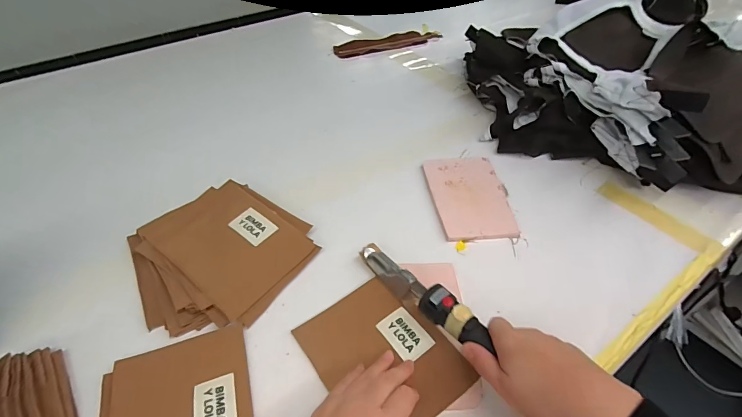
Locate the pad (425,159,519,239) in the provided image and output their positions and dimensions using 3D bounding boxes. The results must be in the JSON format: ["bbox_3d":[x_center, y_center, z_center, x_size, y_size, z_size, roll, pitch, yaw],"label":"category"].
[{"bbox_3d":[0.154,-0.024,0.605,0.115,0.007,0.184,-4,46,-3],"label":"pad"}]

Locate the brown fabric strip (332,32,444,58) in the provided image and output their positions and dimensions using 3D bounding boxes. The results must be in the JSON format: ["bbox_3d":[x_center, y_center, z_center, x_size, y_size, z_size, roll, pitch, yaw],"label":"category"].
[{"bbox_3d":[0.046,-0.464,1.067,0.304,0.013,0.078,-14,47,-13],"label":"brown fabric strip"}]

